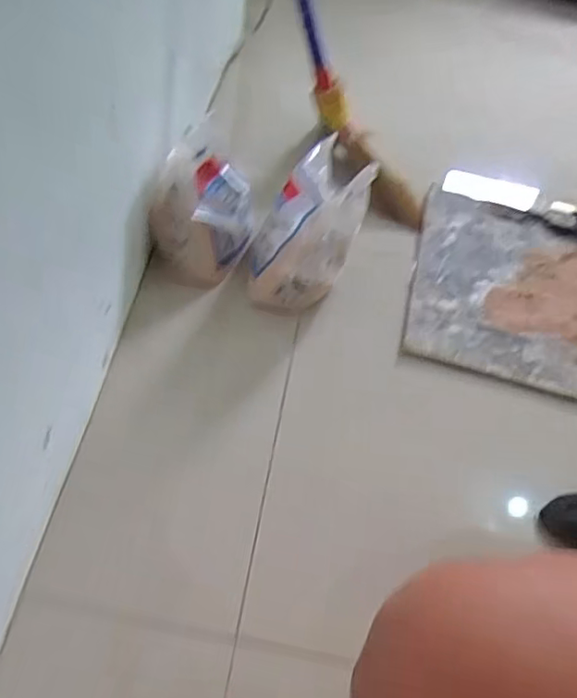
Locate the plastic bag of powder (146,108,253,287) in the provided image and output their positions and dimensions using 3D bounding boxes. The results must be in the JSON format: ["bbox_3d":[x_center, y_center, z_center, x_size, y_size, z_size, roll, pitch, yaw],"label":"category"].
[{"bbox_3d":[-0.116,-0.199,0.807,0.124,0.170,0.152,8,49,-1],"label":"plastic bag of powder"}]

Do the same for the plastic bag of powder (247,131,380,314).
[{"bbox_3d":[0.035,-0.157,0.796,0.113,0.169,0.182,32,53,18],"label":"plastic bag of powder"}]

